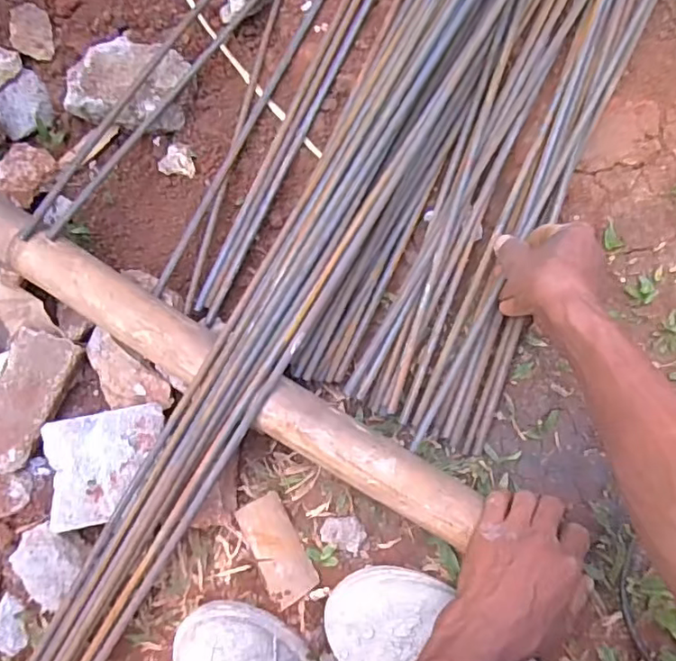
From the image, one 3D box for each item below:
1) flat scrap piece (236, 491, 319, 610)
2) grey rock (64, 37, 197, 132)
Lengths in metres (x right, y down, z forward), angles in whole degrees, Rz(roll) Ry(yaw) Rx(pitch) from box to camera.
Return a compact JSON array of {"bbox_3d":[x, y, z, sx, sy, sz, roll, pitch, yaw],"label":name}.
[{"bbox_3d":[-0.053,0.191,0.500,0.041,0.007,0.089,-28,75,-7],"label":"flat scrap piece"},{"bbox_3d":[-0.207,-0.241,0.558,0.114,0.050,0.091,18,87,4],"label":"grey rock"}]

